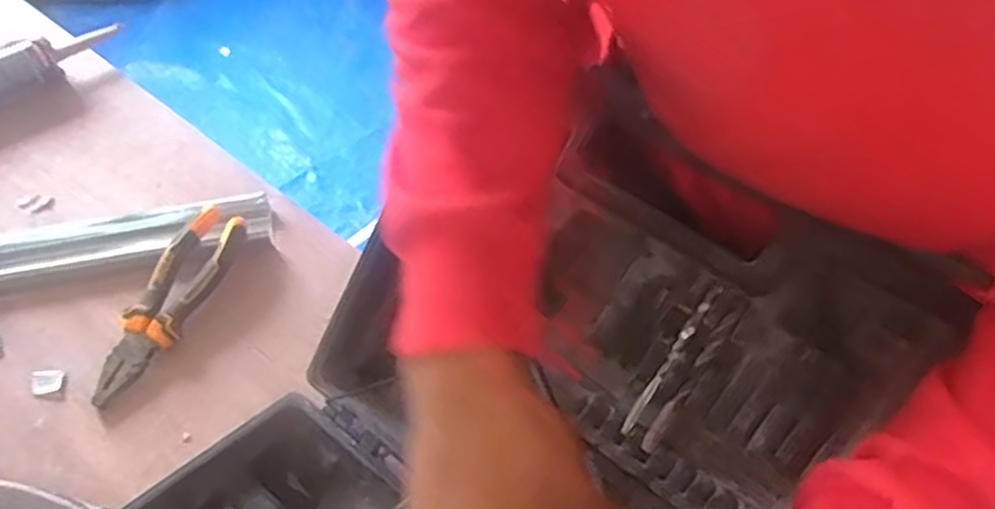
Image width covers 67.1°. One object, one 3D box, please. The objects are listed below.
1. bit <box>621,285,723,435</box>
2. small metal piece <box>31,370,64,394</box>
[{"bbox_3d":[0.110,0.068,0.482,0.007,0.114,0.005,35,17,22],"label":"bit"},{"bbox_3d":[-0.371,0.105,0.617,0.026,0.012,0.018,-13,54,-13],"label":"small metal piece"}]

